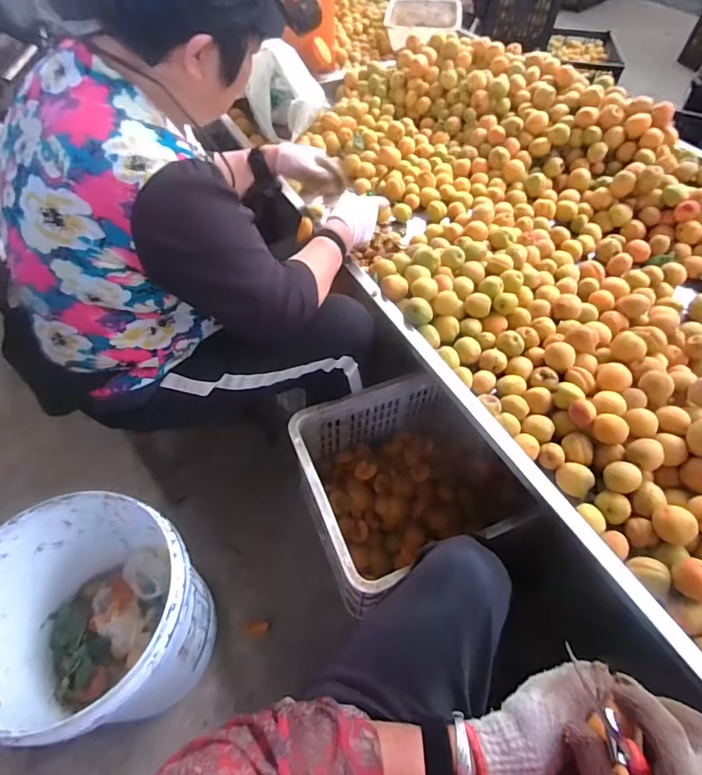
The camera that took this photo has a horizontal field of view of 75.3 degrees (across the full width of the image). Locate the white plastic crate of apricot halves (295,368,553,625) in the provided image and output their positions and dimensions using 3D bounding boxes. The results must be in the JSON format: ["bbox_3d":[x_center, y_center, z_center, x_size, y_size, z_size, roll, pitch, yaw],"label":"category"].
[{"bbox_3d":[0.081,0.203,0.916,0.319,0.211,0.364,-15,55,-12],"label":"white plastic crate of apricot halves"}]

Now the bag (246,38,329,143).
[{"bbox_3d":[-0.167,-0.789,1.187,0.201,0.183,0.250,-3,53,-4],"label":"bag"}]

